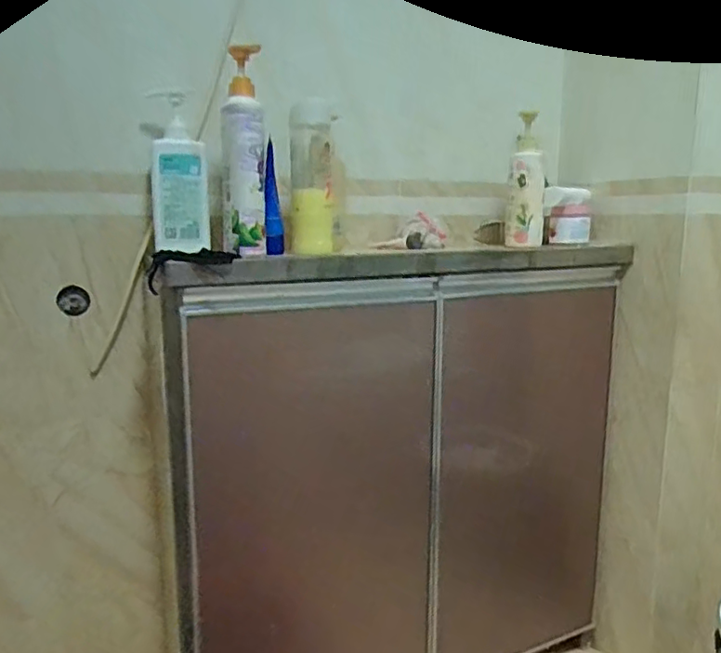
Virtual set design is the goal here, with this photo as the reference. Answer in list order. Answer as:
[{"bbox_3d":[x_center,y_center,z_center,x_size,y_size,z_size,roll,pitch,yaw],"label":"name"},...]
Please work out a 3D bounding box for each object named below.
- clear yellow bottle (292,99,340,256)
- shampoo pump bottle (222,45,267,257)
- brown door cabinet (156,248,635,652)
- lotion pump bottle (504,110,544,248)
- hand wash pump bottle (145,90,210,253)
[{"bbox_3d":[-0.065,-0.206,0.873,0.068,0.199,0.083,0,11,3],"label":"clear yellow bottle"},{"bbox_3d":[-0.153,-0.224,0.794,0.060,0.252,0.058,-3,11,-12],"label":"shampoo pump bottle"},{"bbox_3d":[0.087,0.262,1.018,0.799,0.747,0.149,-5,11,-23],"label":"brown door cabinet"},{"bbox_3d":[0.271,-0.238,1.020,0.062,0.205,0.052,1,11,10],"label":"lotion pump bottle"},{"bbox_3d":[-0.251,-0.208,0.846,0.075,0.203,0.049,-3,11,-16],"label":"hand wash pump bottle"}]

